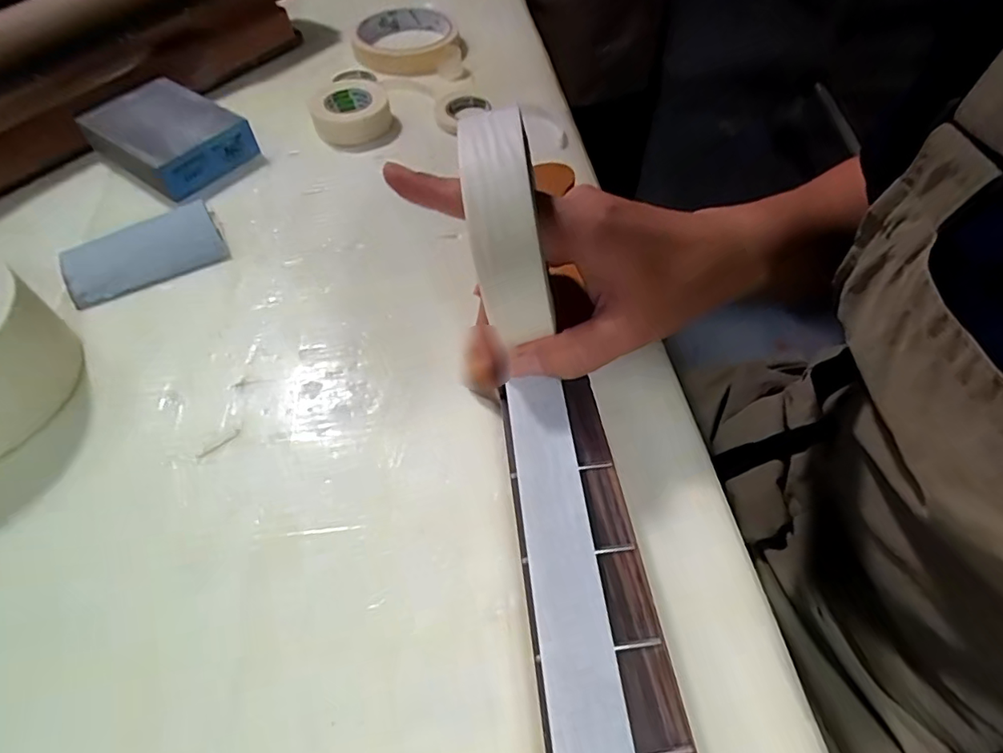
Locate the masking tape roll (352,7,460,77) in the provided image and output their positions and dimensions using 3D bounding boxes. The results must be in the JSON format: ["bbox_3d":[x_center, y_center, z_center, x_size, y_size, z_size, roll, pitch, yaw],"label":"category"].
[{"bbox_3d":[-0.080,-0.283,0.457,0.085,0.021,0.085,0,55,0],"label":"masking tape roll"}]

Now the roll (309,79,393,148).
[{"bbox_3d":[-0.111,-0.196,0.401,0.054,0.024,0.062,-12,56,-8],"label":"roll"}]

